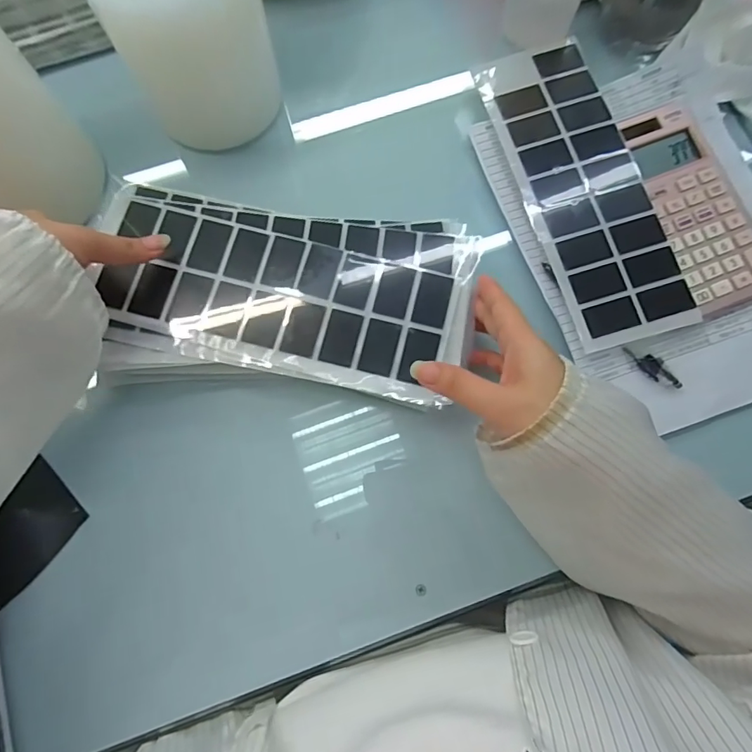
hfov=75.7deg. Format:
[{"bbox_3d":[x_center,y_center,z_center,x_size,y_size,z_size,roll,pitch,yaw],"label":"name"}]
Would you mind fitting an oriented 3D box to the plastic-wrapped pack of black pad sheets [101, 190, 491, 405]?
[{"bbox_3d":[-0.066,-0.069,0.361,0.270,0.013,0.136,11,77,3],"label":"plastic-wrapped pack of black pad sheets"}]

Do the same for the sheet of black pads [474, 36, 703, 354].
[{"bbox_3d":[0.169,-0.157,0.397,0.097,0.008,0.267,-15,78,1],"label":"sheet of black pads"}]

